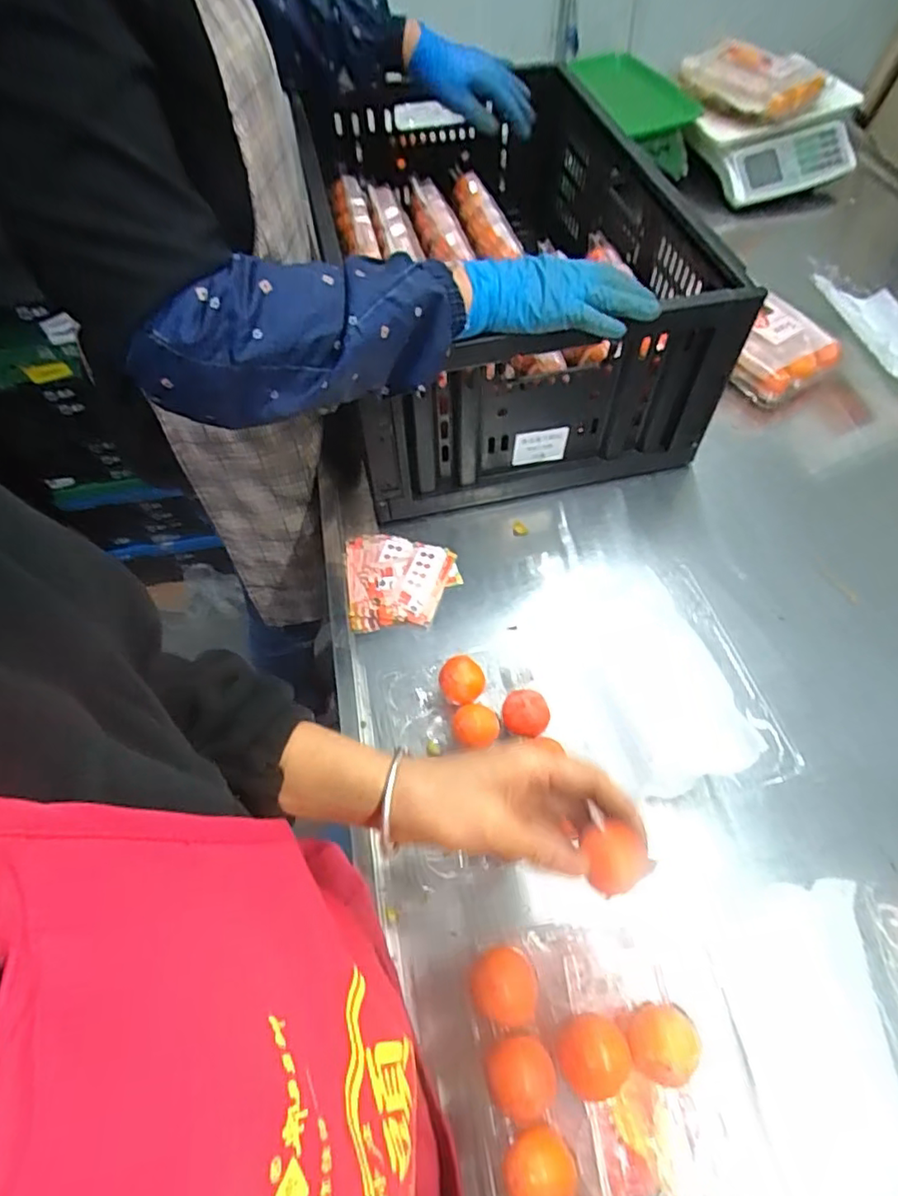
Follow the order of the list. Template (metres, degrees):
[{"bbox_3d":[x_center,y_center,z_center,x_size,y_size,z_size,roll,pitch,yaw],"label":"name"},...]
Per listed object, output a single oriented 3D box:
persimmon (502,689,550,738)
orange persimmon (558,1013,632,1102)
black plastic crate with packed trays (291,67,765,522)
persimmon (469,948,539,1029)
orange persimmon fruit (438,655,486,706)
[{"bbox_3d":[0.070,0.112,0.556,0.041,0.042,0.040,4,59,4],"label":"persimmon"},{"bbox_3d":[0.090,0.289,0.381,0.041,0.049,0.042,-1,59,1],"label":"orange persimmon"},{"bbox_3d":[0.068,-0.452,0.813,0.441,0.242,0.671,-11,59,-5],"label":"black plastic crate with packed trays"},{"bbox_3d":[0.034,0.259,0.399,0.043,0.051,0.043,-9,59,-4],"label":"persimmon"},{"bbox_3d":[0.012,0.083,0.577,0.039,0.043,0.040,-1,59,1],"label":"orange persimmon fruit"}]

